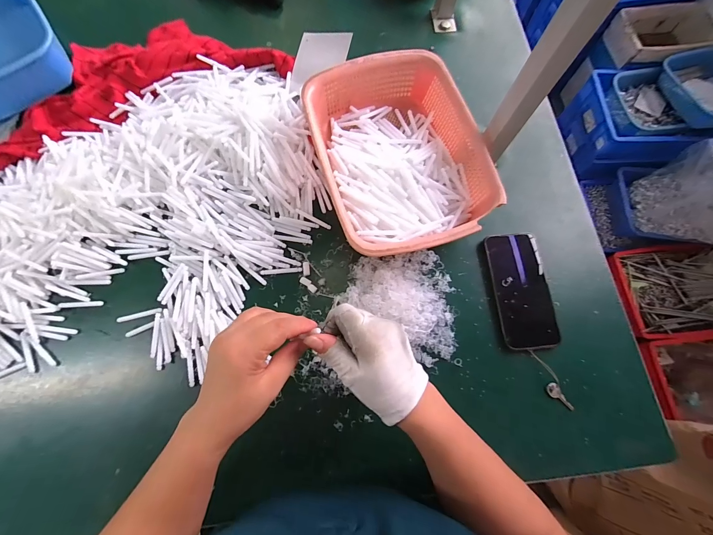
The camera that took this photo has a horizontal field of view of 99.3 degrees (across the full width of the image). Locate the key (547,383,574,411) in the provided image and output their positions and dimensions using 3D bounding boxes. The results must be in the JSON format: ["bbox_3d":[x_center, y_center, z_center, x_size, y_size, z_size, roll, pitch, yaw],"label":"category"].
[{"bbox_3d":[0.265,0.168,0.393,0.015,0.007,0.039,-43,80,-11],"label":"key"}]

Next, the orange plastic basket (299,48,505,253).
[{"bbox_3d":[0.059,-0.156,0.438,0.214,0.073,0.289,-16,75,-5],"label":"orange plastic basket"}]

